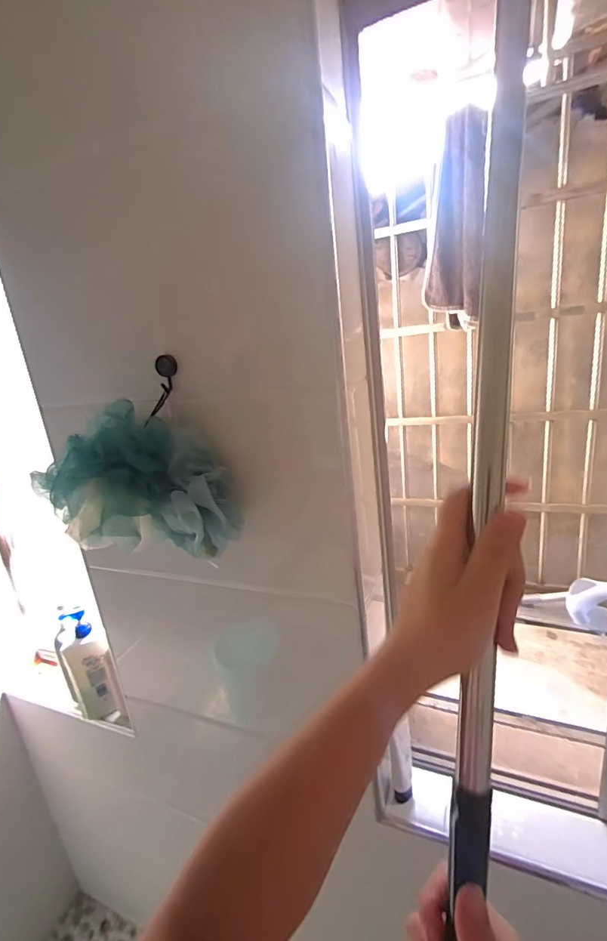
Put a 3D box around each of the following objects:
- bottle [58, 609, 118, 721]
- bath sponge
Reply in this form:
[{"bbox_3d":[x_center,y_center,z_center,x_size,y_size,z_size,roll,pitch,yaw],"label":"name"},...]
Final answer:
[{"bbox_3d":[-0.471,0.429,0.948,0.083,0.257,0.061,-20,22,-34],"label":"bottle"},{"bbox_3d":[-0.206,0.028,0.540,0.228,0.178,0.111,-9,18,-5],"label":"bath sponge"}]

